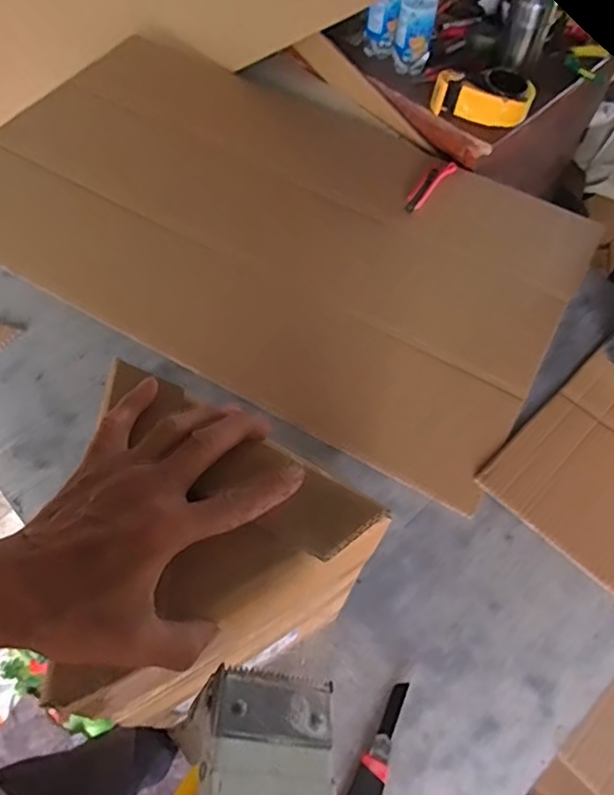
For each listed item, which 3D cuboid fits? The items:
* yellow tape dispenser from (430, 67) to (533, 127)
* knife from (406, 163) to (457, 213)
[{"bbox_3d":[0.319,-0.550,1.074,0.170,0.052,0.096,22,62,8],"label":"yellow tape dispenser"},{"bbox_3d":[0.222,-0.383,1.078,0.029,0.028,0.141,36,65,16],"label":"knife"}]

